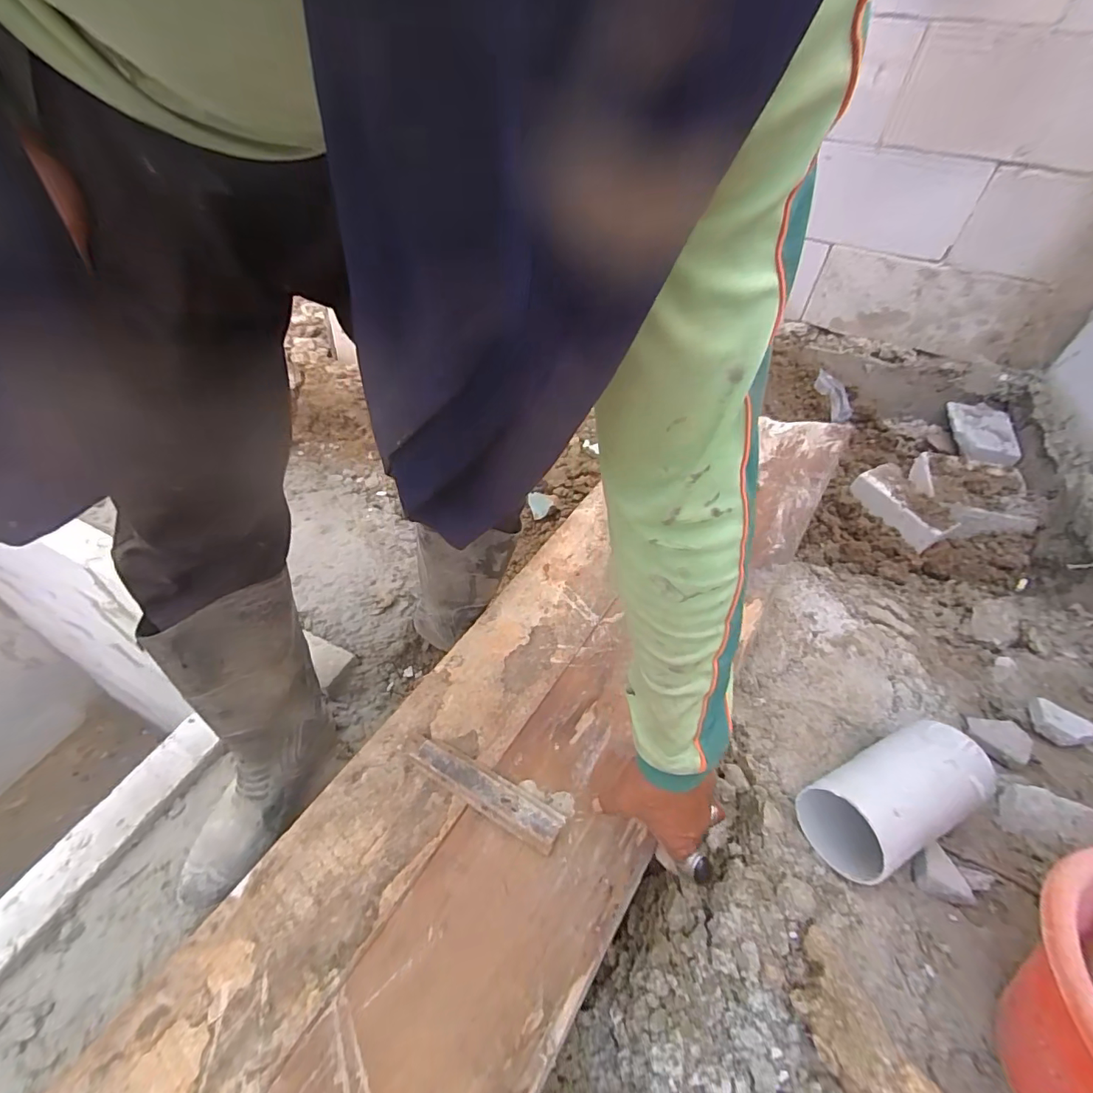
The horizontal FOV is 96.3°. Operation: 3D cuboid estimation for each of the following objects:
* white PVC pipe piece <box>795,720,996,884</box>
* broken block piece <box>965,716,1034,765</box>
[{"bbox_3d":[0.369,0.260,0.515,0.198,0.092,0.086,-15,49,-21],"label":"white PVC pipe piece"},{"bbox_3d":[0.573,0.237,0.621,0.068,0.014,0.045,23,47,16],"label":"broken block piece"}]

